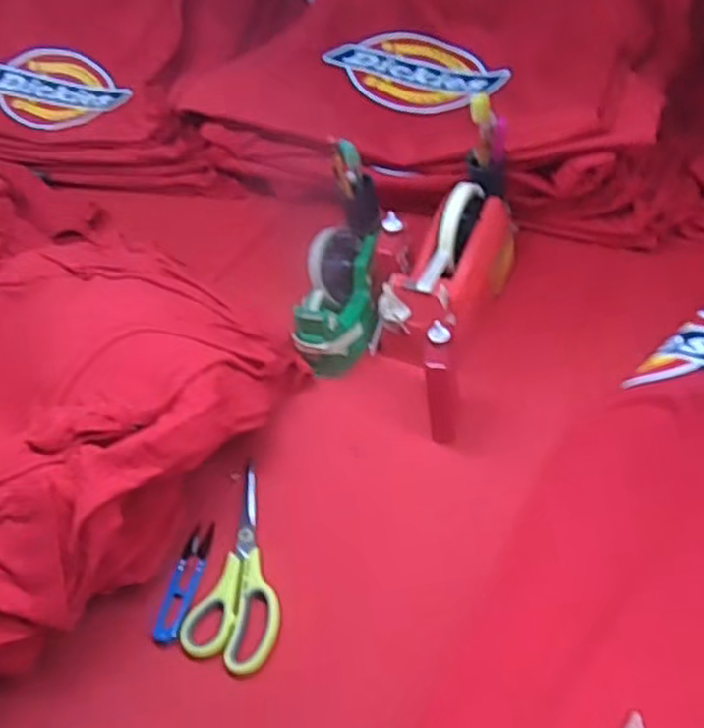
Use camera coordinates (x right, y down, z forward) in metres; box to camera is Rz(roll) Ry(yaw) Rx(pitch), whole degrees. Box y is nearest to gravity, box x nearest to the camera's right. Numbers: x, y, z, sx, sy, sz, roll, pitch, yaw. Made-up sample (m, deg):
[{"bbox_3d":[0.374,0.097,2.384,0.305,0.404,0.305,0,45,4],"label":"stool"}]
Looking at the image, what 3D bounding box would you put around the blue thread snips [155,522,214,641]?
[{"bbox_3d":[-0.134,0.174,0.556,0.020,0.007,0.102,2,43,10],"label":"blue thread snips"}]

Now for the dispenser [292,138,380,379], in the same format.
[{"bbox_3d":[-0.006,-0.106,0.681,0.074,0.186,0.169,19,49,26],"label":"dispenser"}]

